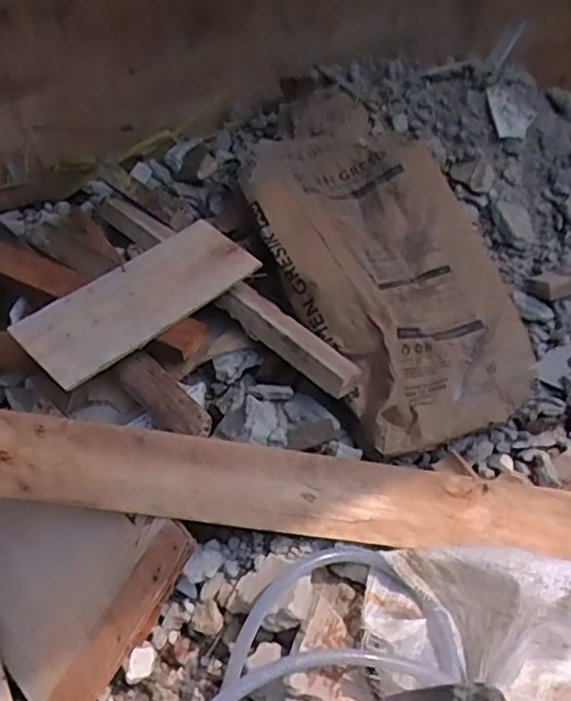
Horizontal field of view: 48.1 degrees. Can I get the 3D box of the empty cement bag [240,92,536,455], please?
[{"bbox_3d":[0.181,-0.184,1.141,0.445,0.087,0.687,-21,73,-28],"label":"empty cement bag"}]

